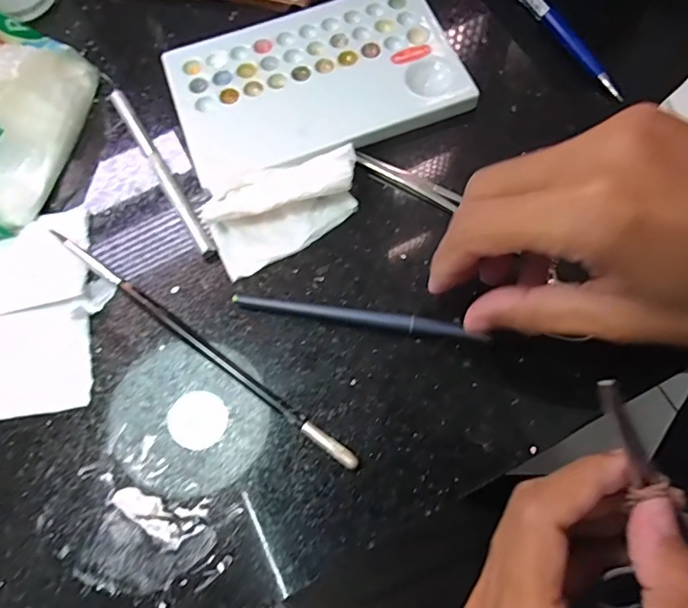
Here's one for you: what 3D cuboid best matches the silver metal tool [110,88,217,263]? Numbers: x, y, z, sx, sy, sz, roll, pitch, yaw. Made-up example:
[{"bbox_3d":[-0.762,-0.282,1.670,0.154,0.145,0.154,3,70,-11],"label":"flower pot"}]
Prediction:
[{"bbox_3d":[-0.097,-0.071,0.273,0.008,0.010,0.117,-31,72,-9],"label":"silver metal tool"}]

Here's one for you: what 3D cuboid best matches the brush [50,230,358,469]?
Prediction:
[{"bbox_3d":[-0.070,0.017,0.243,0.184,0.007,0.006,35,75,13],"label":"brush"}]

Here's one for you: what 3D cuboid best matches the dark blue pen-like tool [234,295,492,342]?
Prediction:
[{"bbox_3d":[0.007,0.006,0.244,0.116,0.005,0.007,8,73,5],"label":"dark blue pen-like tool"}]

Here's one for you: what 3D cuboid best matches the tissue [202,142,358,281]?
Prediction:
[{"bbox_3d":[-0.029,-0.050,0.258,0.078,0.018,0.042,-26,72,-7],"label":"tissue"}]

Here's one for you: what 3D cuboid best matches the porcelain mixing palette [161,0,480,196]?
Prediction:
[{"bbox_3d":[-0.016,-0.124,0.285,0.152,0.009,0.099,-20,71,-5],"label":"porcelain mixing palette"}]

